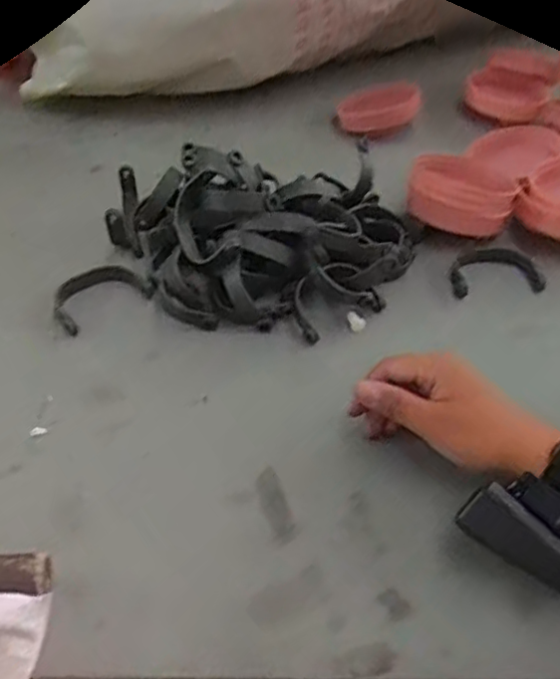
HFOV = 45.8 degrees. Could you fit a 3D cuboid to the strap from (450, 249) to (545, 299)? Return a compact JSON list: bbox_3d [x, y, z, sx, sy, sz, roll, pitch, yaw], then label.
[{"bbox_3d":[0.185,-0.062,0.573,0.083,0.018,0.051,-2,45,-6],"label":"strap"}]

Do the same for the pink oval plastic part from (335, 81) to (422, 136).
[{"bbox_3d":[0.114,-0.278,0.811,0.034,0.054,0.138,-26,20,-30],"label":"pink oval plastic part"}]

